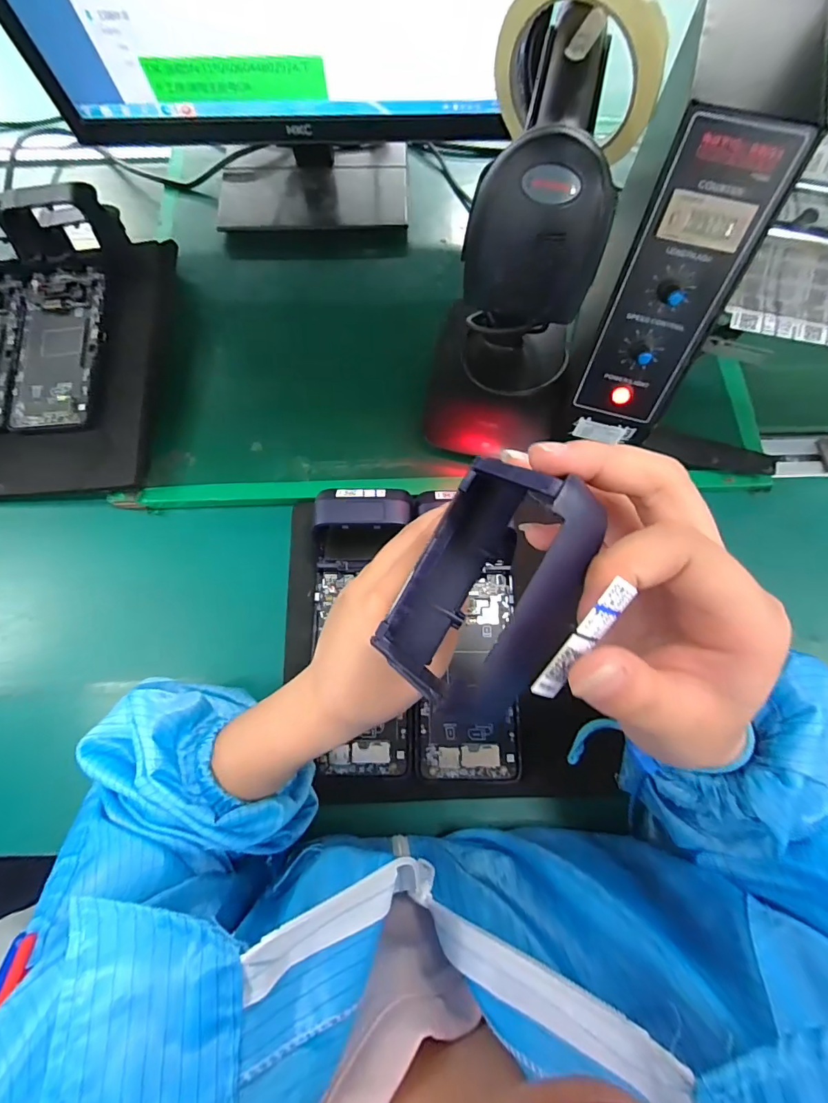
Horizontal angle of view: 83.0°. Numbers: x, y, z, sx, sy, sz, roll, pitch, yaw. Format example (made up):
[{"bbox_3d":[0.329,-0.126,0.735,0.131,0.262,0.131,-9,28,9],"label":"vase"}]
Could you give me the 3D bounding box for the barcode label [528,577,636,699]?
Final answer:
[{"bbox_3d":[0.046,0.024,0.127,0.007,0.006,0.037,36,99,12],"label":"barcode label"}]

